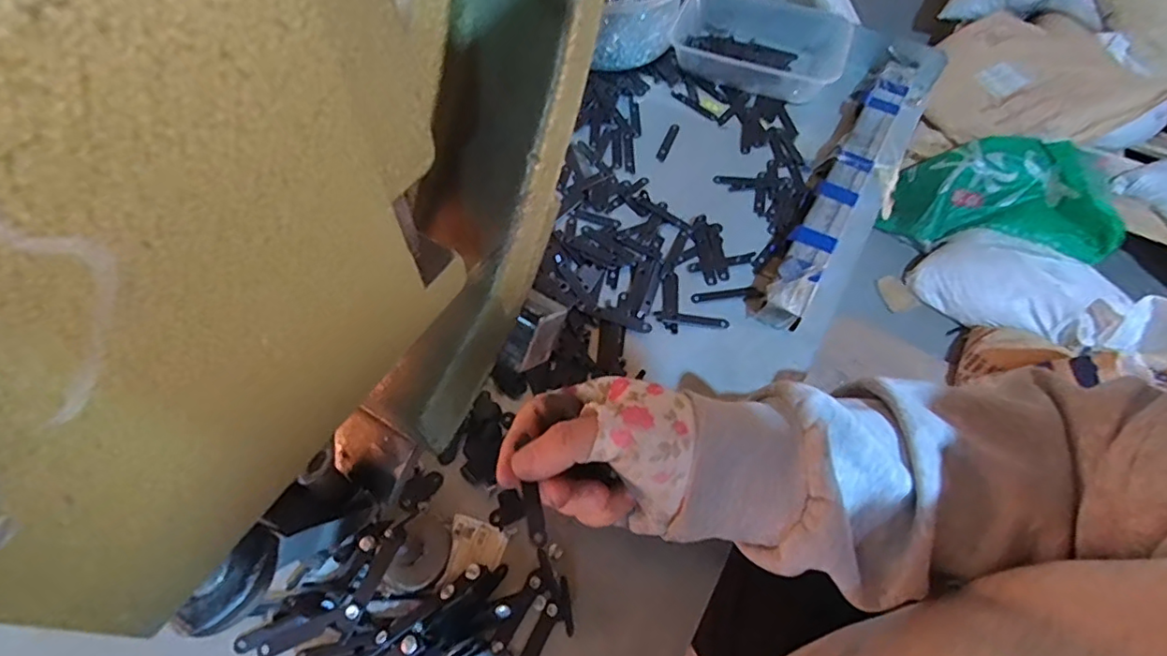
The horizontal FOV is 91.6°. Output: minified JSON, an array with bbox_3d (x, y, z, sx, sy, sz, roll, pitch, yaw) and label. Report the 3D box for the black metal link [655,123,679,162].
[{"bbox_3d":[0.077,-0.170,0.516,0.009,0.004,0.053,20,60,10],"label":"black metal link"}]

